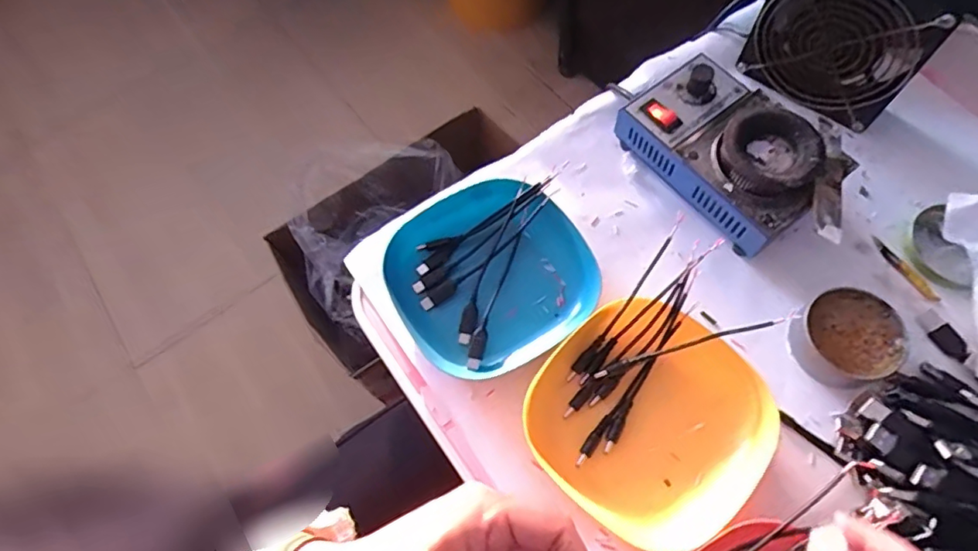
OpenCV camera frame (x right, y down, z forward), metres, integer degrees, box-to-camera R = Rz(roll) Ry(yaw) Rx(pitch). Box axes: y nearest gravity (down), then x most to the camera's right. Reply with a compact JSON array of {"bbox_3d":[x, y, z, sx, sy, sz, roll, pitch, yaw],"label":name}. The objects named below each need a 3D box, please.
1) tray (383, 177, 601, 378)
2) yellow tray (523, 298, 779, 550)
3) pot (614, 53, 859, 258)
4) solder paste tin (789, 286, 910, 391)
[{"bbox_3d":[0.002,-0.002,0.417,0.141,0.031,0.133,-30,68,-8],"label":"tray"},{"bbox_3d":[0.102,0.093,0.364,0.135,0.031,0.132,38,75,18],"label":"yellow tray"},{"bbox_3d":[0.183,-0.099,0.431,0.104,0.063,0.154,-39,70,-11],"label":"pot"},{"bbox_3d":[0.245,0.043,0.382,0.062,0.026,0.062,-2,67,4],"label":"solder paste tin"}]

